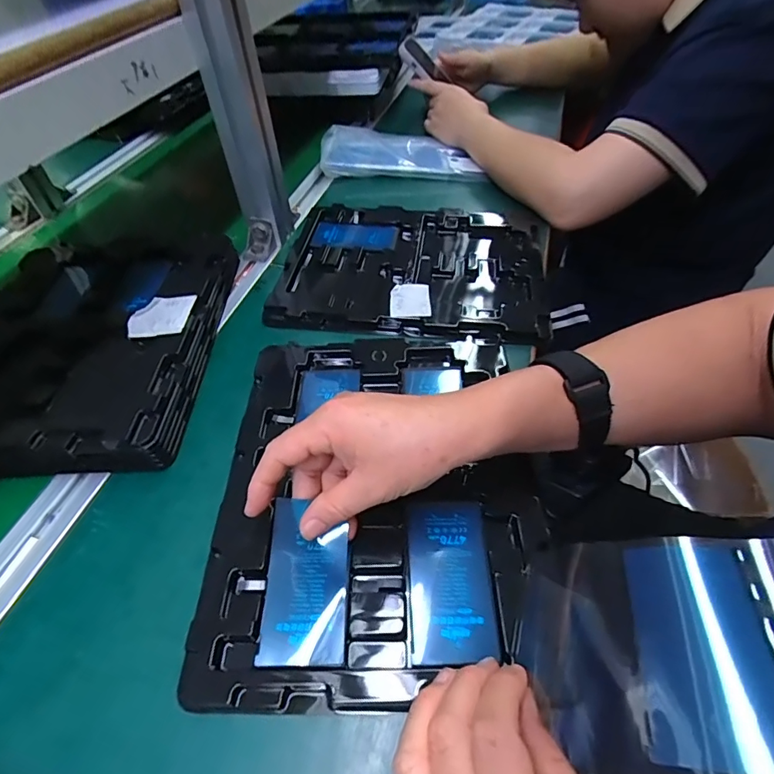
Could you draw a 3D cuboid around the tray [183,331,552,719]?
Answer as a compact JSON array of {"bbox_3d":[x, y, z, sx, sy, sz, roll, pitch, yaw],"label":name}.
[{"bbox_3d":[-0.004,0.061,0.331,0.219,0.023,0.276,-2,50,2],"label":"tray"}]

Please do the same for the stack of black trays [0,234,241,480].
[{"bbox_3d":[-0.275,-0.047,0.425,0.220,0.035,0.288,-2,50,2],"label":"stack of black trays"}]

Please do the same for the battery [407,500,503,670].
[{"bbox_3d":[0.039,0.116,0.288,0.051,0.007,0.098,-2,50,2],"label":"battery"}]

